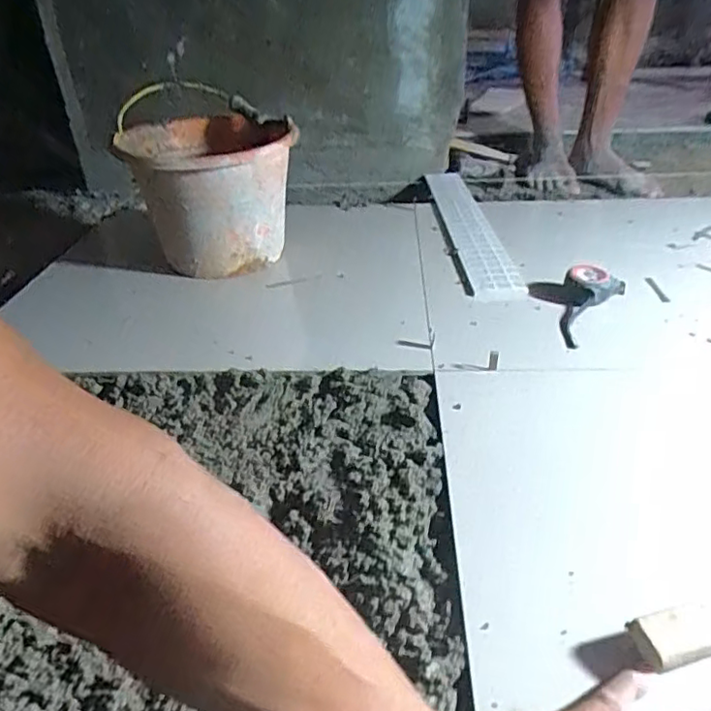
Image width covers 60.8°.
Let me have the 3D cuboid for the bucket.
[{"bbox_3d":[-0.224,-0.258,0.967,0.256,0.222,0.296,-11,33,-13],"label":"bucket"}]

